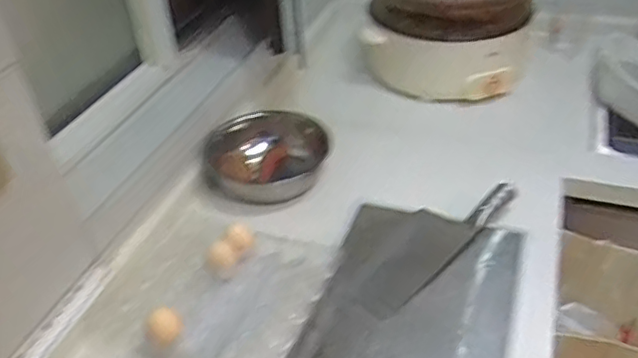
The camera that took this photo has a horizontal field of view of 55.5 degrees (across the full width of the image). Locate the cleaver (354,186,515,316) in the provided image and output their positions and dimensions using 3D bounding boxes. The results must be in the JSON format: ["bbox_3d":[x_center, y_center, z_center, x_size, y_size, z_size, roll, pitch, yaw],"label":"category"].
[{"bbox_3d":[0.166,0.081,0.880,0.089,0.031,0.311,28,47,35],"label":"cleaver"}]

